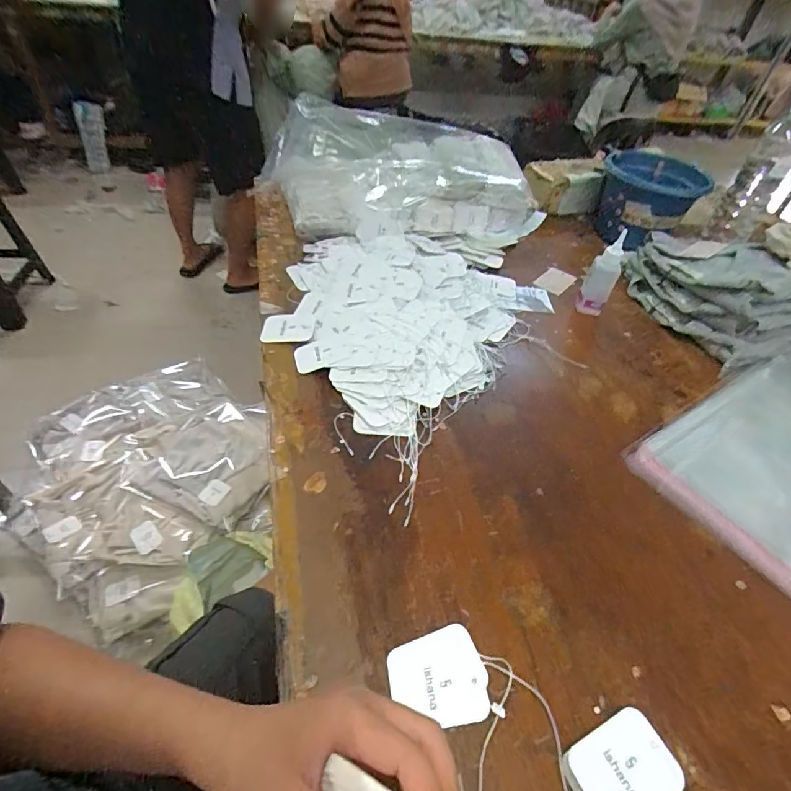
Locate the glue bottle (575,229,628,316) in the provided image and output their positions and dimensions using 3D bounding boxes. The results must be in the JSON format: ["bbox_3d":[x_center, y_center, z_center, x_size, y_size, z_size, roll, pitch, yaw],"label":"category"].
[{"bbox_3d":[0.313,-0.180,0.698,0.043,0.129,0.033,23,48,15],"label":"glue bottle"}]

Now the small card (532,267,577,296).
[{"bbox_3d":[0.277,-0.199,0.798,0.049,0.004,0.086,40,55,18],"label":"small card"}]

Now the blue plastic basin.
[{"bbox_3d":[0.473,-0.364,0.883,0.180,0.141,0.162,23,48,15],"label":"blue plastic basin"}]

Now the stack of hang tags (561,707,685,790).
[{"bbox_3d":[0.153,0.256,0.313,0.072,0.020,0.051,-16,50,-21],"label":"stack of hang tags"}]

